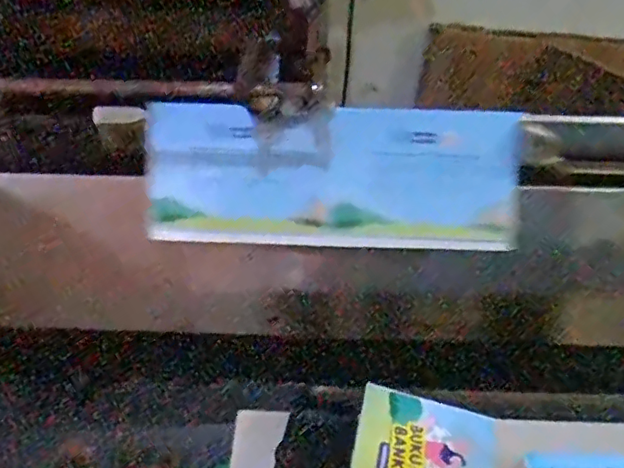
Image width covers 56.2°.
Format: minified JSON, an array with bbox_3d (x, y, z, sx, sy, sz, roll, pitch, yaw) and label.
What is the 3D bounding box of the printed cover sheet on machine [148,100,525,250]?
[{"bbox_3d":[0.017,-0.048,0.497,0.308,0.119,0.010,2,13,2],"label":"printed cover sheet on machine"}]

